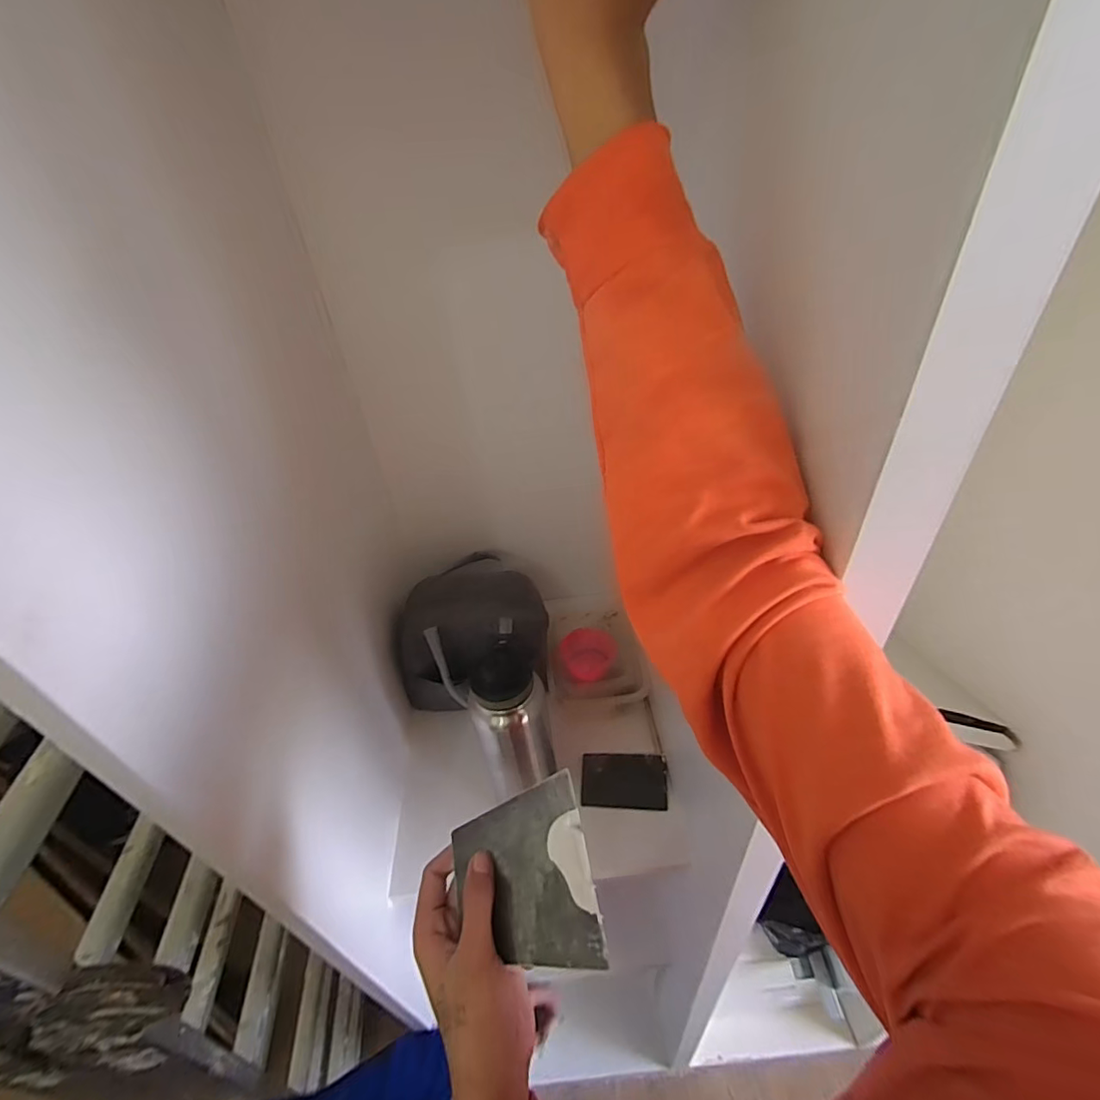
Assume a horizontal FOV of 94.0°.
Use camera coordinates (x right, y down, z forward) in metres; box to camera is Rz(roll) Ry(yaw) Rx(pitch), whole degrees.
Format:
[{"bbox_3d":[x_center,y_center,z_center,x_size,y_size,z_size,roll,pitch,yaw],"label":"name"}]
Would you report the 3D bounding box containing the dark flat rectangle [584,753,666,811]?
[{"bbox_3d":[0.097,0.304,0.676,0.112,0.008,0.068,-5,53,19],"label":"dark flat rectangle"}]

